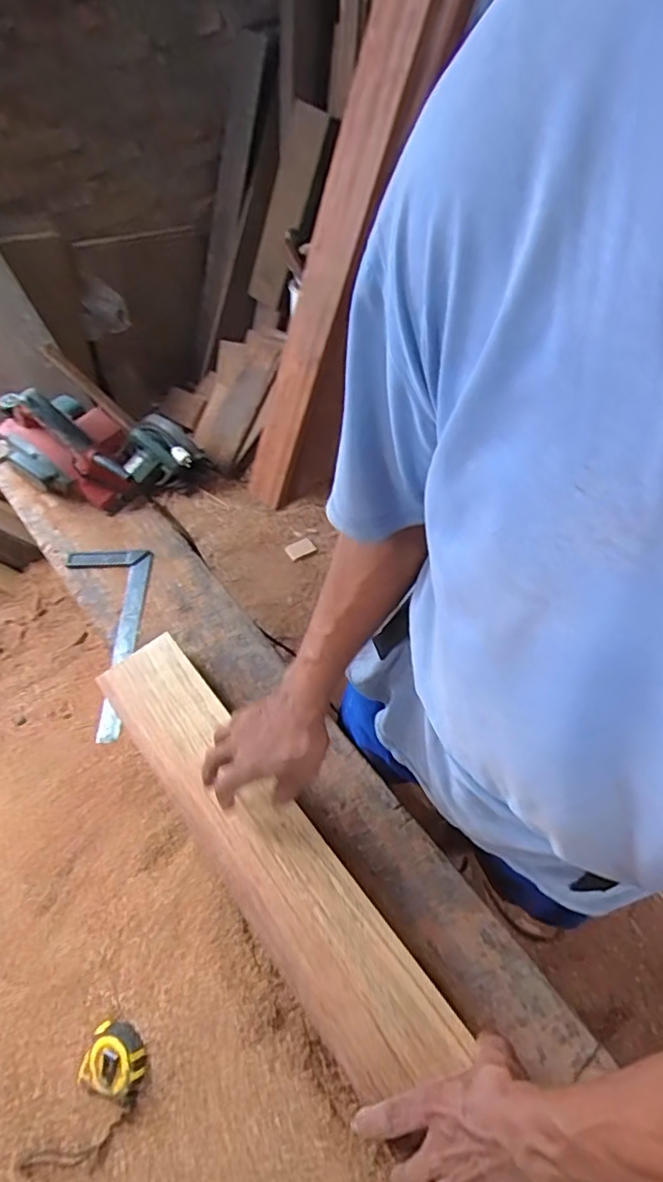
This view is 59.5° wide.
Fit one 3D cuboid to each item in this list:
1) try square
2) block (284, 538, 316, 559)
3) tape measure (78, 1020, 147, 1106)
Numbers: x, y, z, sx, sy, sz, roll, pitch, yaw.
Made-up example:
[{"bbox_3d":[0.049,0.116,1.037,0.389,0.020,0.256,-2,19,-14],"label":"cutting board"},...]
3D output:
[{"bbox_3d":[-0.333,0.068,0.831,0.124,0.016,0.296,-4,58,-3],"label":"try square"},{"bbox_3d":[-0.086,-0.119,1.603,0.082,0.014,0.049,-30,63,-18],"label":"block"},{"bbox_3d":[-0.237,0.512,0.634,0.070,0.029,0.062,12,58,7],"label":"tape measure"}]

